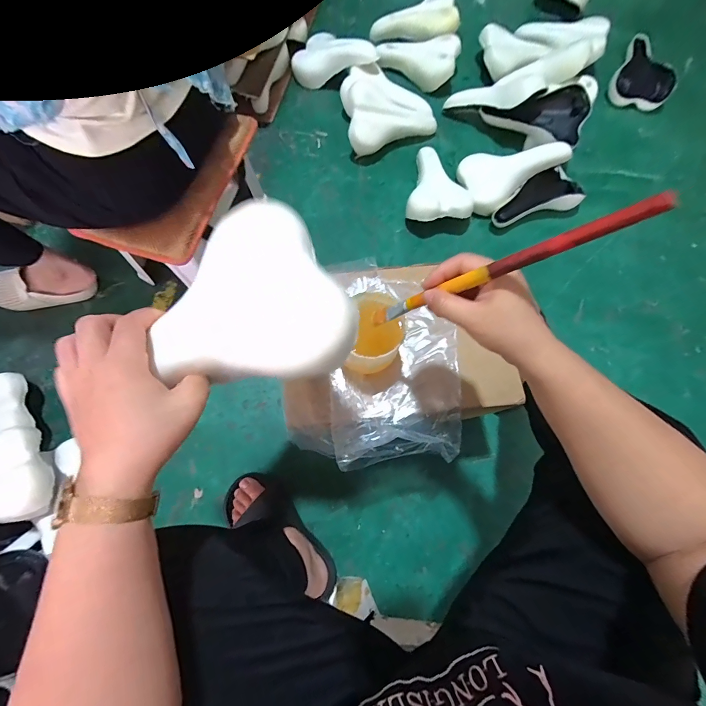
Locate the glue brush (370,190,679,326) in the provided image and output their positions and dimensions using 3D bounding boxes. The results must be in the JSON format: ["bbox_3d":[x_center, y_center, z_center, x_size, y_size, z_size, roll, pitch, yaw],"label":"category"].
[{"bbox_3d":[0.105,-0.064,0.309,0.014,0.280,0.012,19,71,-29],"label":"glue brush"}]

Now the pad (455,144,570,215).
[{"bbox_3d":[0.389,-0.477,0.861,0.250,0.044,0.159,-34,83,11],"label":"pad"}]

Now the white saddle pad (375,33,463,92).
[{"bbox_3d":[0.182,-0.836,0.972,0.220,0.092,0.114,19,74,4],"label":"white saddle pad"}]

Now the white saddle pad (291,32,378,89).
[{"bbox_3d":[-0.052,-0.816,0.942,0.239,0.076,0.118,7,72,23],"label":"white saddle pad"}]

